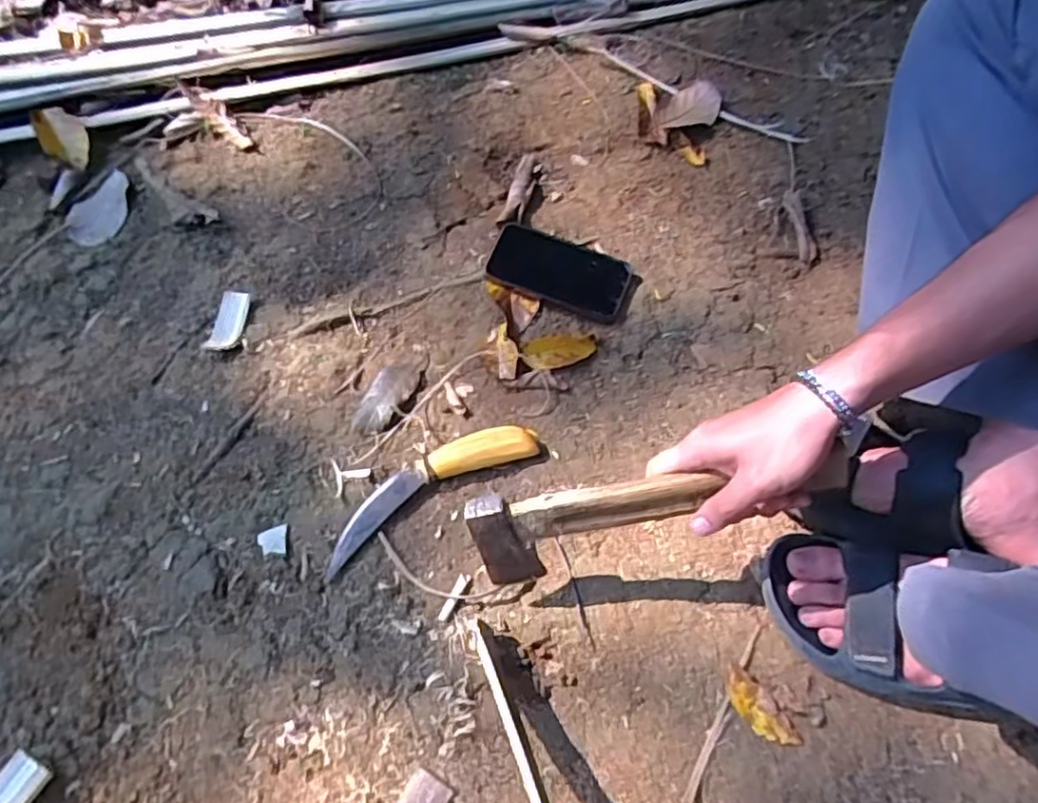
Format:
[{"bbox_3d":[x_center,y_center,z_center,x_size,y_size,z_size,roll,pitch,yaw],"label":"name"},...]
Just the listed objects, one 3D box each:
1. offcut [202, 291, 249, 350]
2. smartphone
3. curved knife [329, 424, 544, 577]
[{"bbox_3d":[-0.301,-0.084,0.698,0.032,0.015,0.070,10,64,8],"label":"offcut"},{"bbox_3d":[0.044,-0.139,0.705,0.144,0.008,0.078,19,68,1],"label":"smartphone"},{"bbox_3d":[-0.082,0.075,0.609,0.214,0.020,0.049,-29,65,-11],"label":"curved knife"}]

